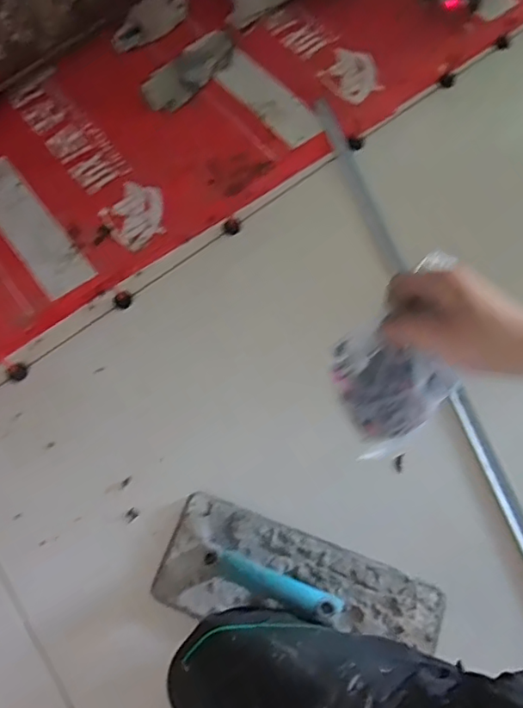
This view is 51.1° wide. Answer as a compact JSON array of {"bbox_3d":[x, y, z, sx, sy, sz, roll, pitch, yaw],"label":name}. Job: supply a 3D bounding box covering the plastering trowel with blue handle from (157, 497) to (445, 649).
[{"bbox_3d":[0.041,0.294,0.672,0.345,0.081,0.147,18,68,10],"label":"plastering trowel with blue handle"}]

